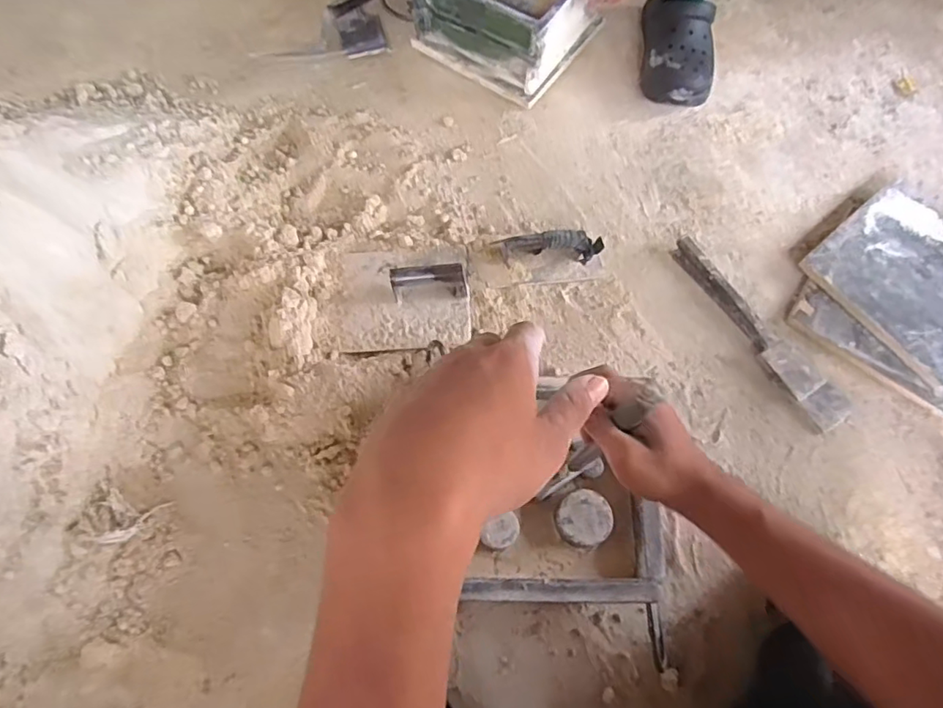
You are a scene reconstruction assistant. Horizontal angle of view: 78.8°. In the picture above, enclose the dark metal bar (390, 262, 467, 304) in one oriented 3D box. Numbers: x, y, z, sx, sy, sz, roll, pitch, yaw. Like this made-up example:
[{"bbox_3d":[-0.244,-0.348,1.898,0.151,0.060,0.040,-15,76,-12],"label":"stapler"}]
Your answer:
[{"bbox_3d":[-0.058,-0.097,0.790,0.099,0.065,0.023,-3,66,-3],"label":"dark metal bar"}]

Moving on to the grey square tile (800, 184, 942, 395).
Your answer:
[{"bbox_3d":[0.660,-0.116,0.851,0.257,0.019,0.257,-41,79,-16],"label":"grey square tile"}]

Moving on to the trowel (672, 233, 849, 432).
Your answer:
[{"bbox_3d":[0.410,-0.038,0.829,0.058,0.027,0.328,-31,72,-11],"label":"trowel"}]

